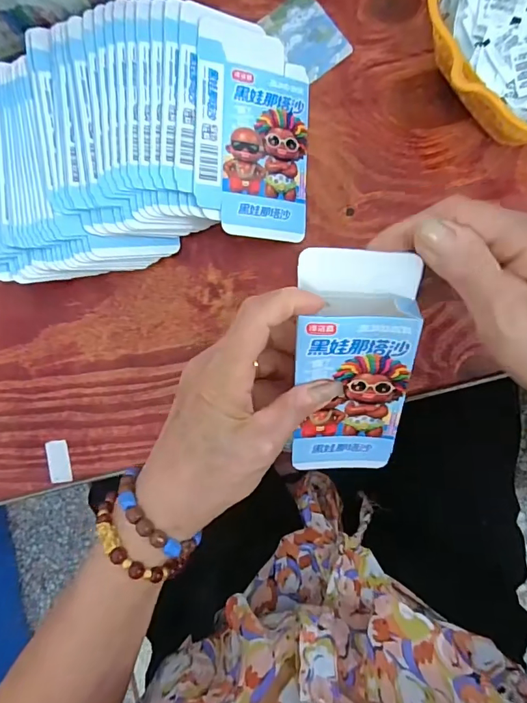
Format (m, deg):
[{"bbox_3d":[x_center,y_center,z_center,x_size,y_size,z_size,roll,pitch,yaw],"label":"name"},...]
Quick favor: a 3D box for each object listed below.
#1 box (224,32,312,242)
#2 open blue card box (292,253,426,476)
[{"bbox_3d":[0.002,-0.156,0.325,0.064,0.007,0.144,2,90,-21],"label":"box"},{"bbox_3d":[0.052,0.015,0.265,0.064,0.022,0.145,1,119,4],"label":"open blue card box"}]

